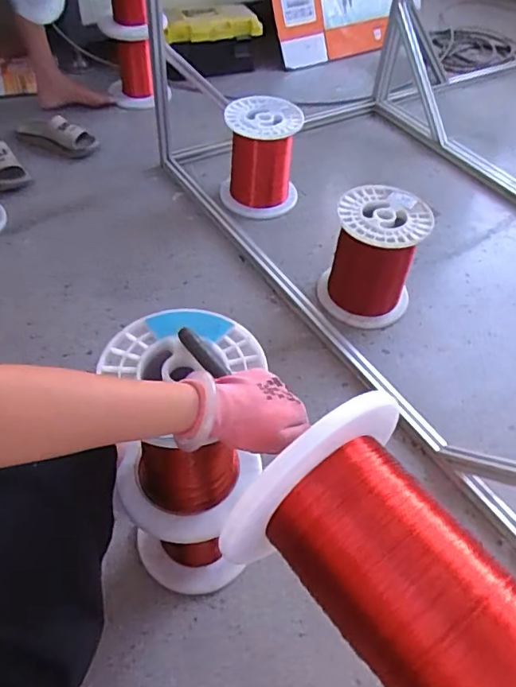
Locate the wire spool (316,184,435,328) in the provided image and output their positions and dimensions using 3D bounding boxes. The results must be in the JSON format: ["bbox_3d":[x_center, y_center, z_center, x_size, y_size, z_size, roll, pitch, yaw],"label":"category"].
[{"bbox_3d":[0.252,-0.187,1.192,0.201,0.234,0.206,2,51,-2],"label":"wire spool"}]

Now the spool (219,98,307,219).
[{"bbox_3d":[0.009,-0.481,1.418,0.199,0.236,0.169,-3,51,-6],"label":"spool"}]

